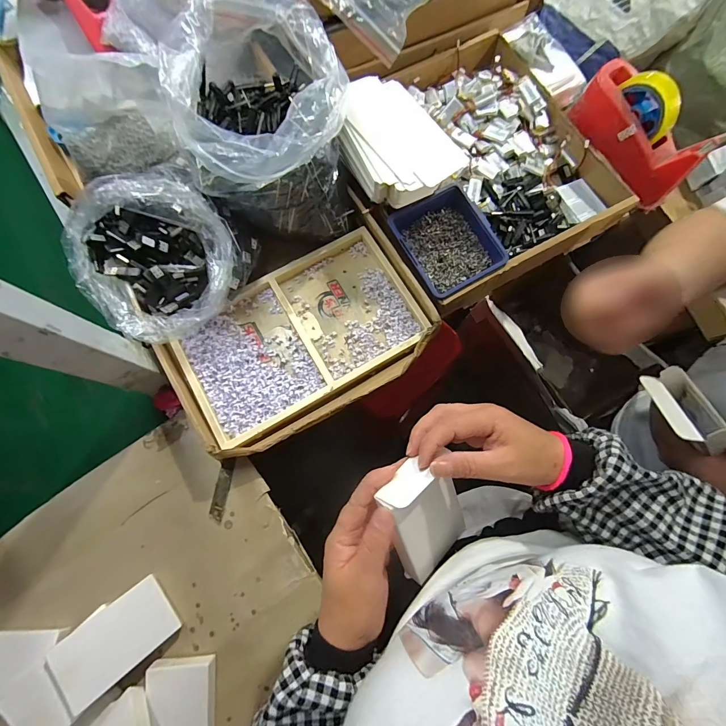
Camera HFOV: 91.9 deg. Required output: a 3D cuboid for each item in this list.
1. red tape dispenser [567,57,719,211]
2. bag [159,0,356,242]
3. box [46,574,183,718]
[{"bbox_3d":[0.401,-0.340,0.520,0.081,0.093,0.200,-34,80,-8],"label":"red tape dispenser"},{"bbox_3d":[-0.118,-0.288,0.453,0.190,0.210,0.207,-22,78,-6],"label":"bag"},{"bbox_3d":[-0.283,0.318,0.404,0.113,0.011,0.072,-34,81,-29],"label":"box"}]

